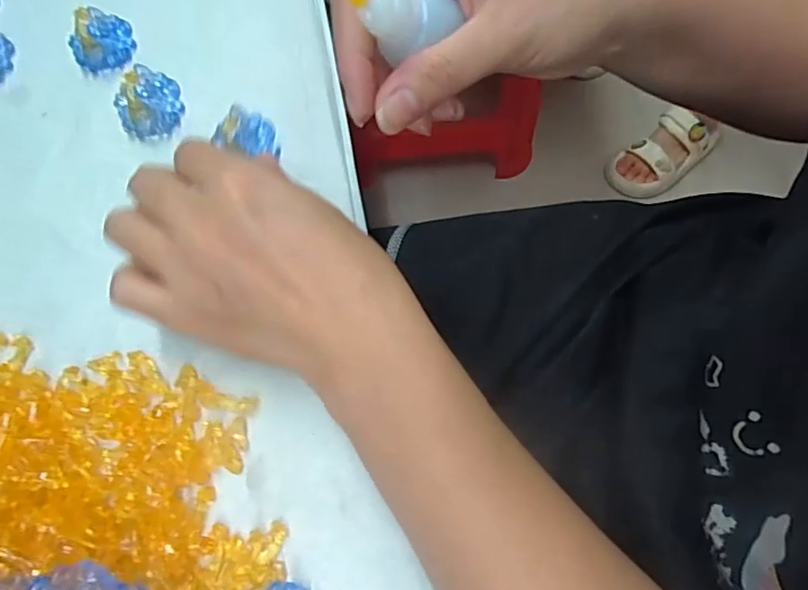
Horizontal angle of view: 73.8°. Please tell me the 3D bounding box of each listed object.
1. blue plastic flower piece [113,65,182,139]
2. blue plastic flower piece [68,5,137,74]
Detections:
[{"bbox_3d":[-0.126,-0.096,0.264,0.030,0.010,0.038,-18,73,-5],"label":"blue plastic flower piece"},{"bbox_3d":[-0.154,-0.132,0.274,0.027,0.010,0.037,-14,73,-4],"label":"blue plastic flower piece"}]

